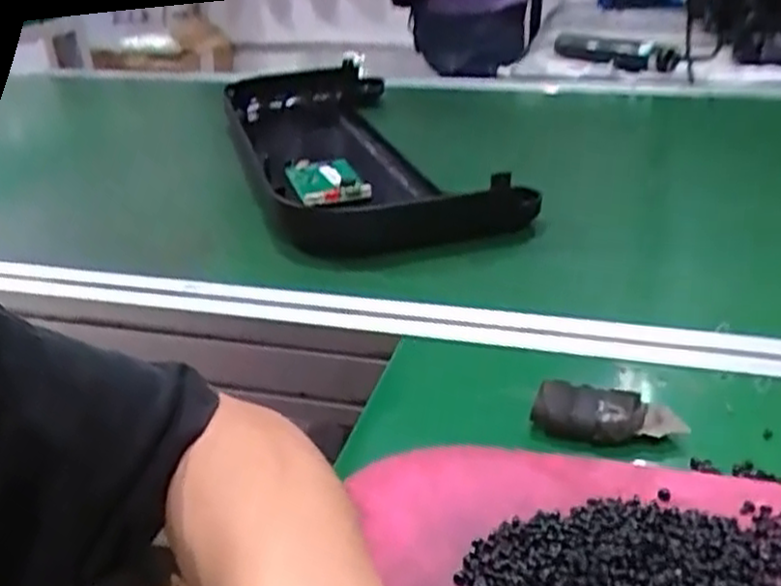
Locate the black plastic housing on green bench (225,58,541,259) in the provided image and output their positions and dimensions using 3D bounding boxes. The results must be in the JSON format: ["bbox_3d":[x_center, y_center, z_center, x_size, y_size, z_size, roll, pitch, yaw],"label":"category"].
[{"bbox_3d":[-0.051,-0.161,0.832,0.203,0.065,0.540,-13,28,-13],"label":"black plastic housing on green bench"}]

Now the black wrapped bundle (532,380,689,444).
[{"bbox_3d":[0.110,0.059,0.392,0.071,0.020,0.029,5,29,19],"label":"black wrapped bundle"}]

